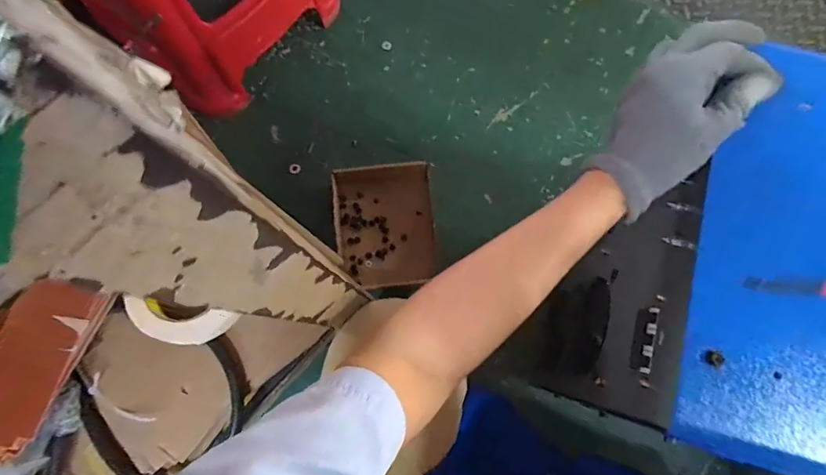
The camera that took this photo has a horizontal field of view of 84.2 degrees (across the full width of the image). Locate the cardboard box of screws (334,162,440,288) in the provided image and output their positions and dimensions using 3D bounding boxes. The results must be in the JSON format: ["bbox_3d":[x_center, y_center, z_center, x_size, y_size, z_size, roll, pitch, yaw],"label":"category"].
[{"bbox_3d":[-0.050,-0.027,0.836,0.178,0.053,0.212,-5,79,0],"label":"cardboard box of screws"}]

